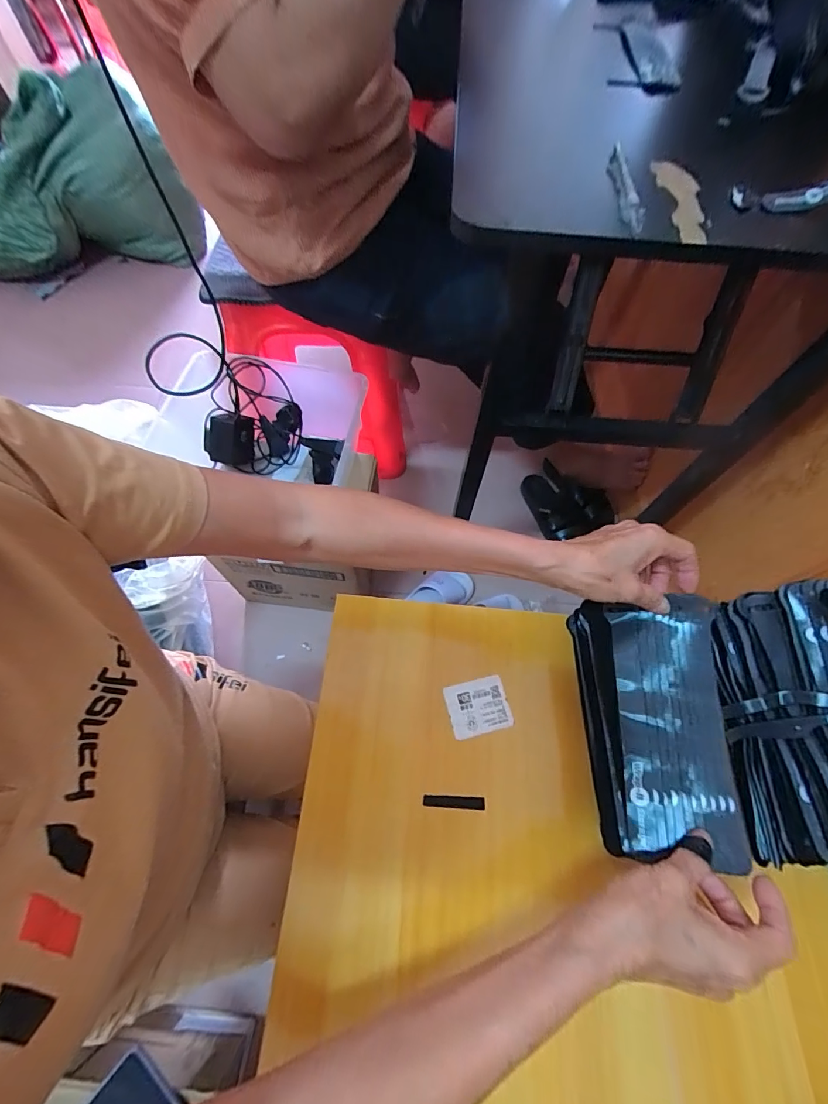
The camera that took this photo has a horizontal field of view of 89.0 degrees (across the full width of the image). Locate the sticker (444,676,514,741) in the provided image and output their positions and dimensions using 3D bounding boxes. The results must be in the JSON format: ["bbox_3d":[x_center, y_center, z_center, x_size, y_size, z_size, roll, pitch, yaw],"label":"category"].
[{"bbox_3d":[0.062,0.150,0.409,0.058,0.004,0.048,-12,65,-7],"label":"sticker"}]

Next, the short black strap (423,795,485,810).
[{"bbox_3d":[0.035,0.222,0.374,0.054,0.005,0.010,3,64,0],"label":"short black strap"}]

